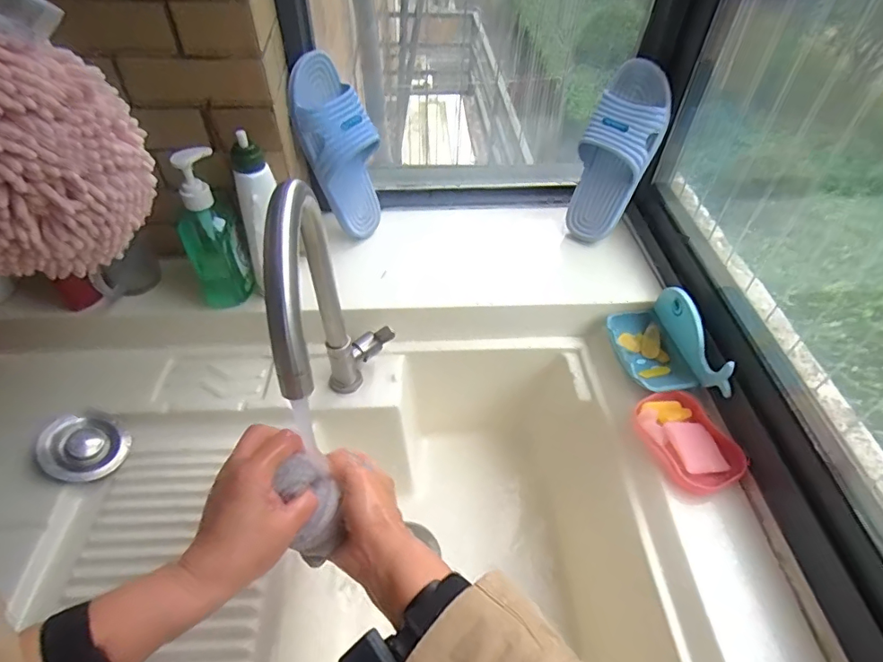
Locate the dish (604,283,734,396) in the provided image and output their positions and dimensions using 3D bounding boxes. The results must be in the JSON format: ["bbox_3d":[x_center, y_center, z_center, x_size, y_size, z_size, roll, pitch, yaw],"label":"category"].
[{"bbox_3d":[0.262,0.023,0.606,0.083,0.085,0.145,-8,50,-9],"label":"dish"}]

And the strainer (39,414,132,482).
[{"bbox_3d":[-0.389,0.127,0.552,0.079,0.017,0.072,35,38,-27],"label":"strainer"}]

